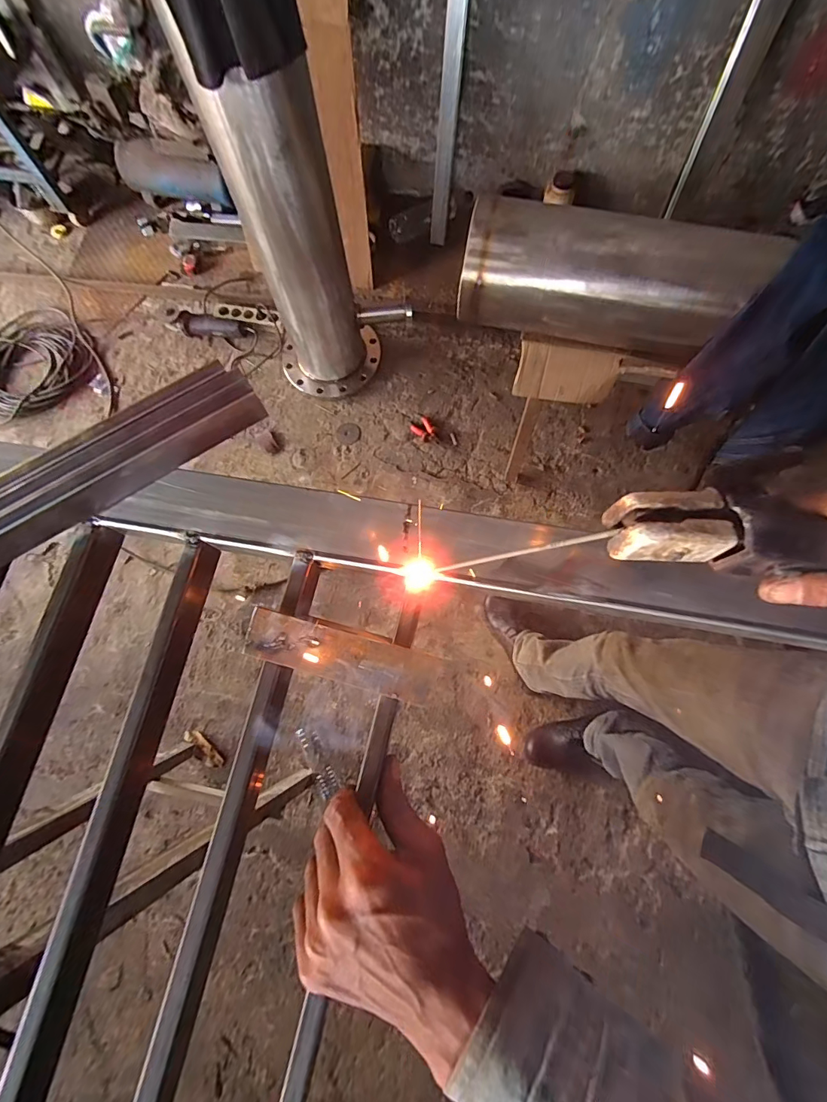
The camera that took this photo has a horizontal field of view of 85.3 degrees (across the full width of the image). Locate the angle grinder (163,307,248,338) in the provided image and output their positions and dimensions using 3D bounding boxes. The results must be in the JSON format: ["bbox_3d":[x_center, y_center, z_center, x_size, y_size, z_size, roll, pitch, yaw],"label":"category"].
[{"bbox_3d":[-0.719,-0.790,1.563,0.298,0.073,0.091,5,74,4],"label":"angle grinder"}]

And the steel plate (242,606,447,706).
[{"bbox_3d":[-0.049,0.070,0.303,0.131,0.010,0.035,15,76,6],"label":"steel plate"}]

